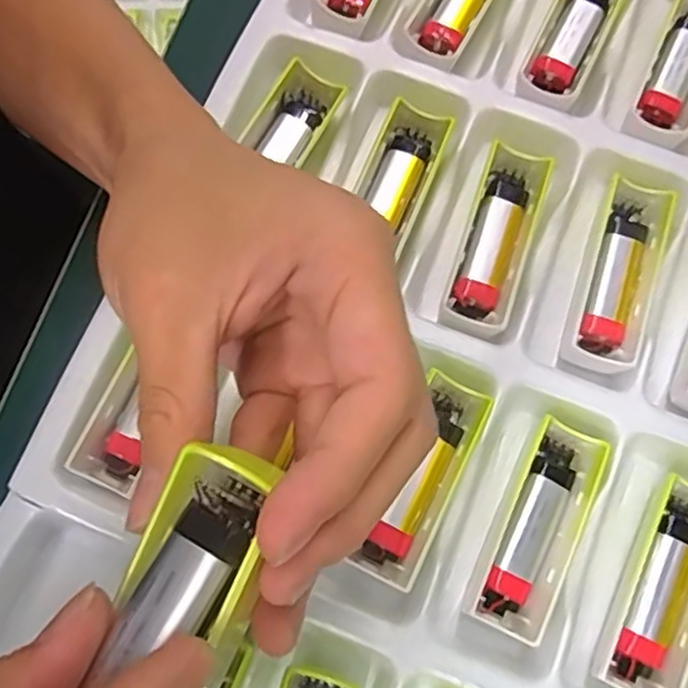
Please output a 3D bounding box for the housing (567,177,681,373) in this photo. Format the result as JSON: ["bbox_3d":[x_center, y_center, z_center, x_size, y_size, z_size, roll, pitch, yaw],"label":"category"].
[{"bbox_3d":[0.114,-0.027,0.294,0.029,0.019,0.078,18,74,5],"label":"housing"}]

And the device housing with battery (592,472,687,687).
[{"bbox_3d":[0.119,0.090,0.259,0.029,0.016,0.078,26,75,7],"label":"device housing with battery"}]

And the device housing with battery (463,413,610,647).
[{"bbox_3d":[0.073,0.071,0.268,0.029,0.017,0.078,25,75,7],"label":"device housing with battery"}]

